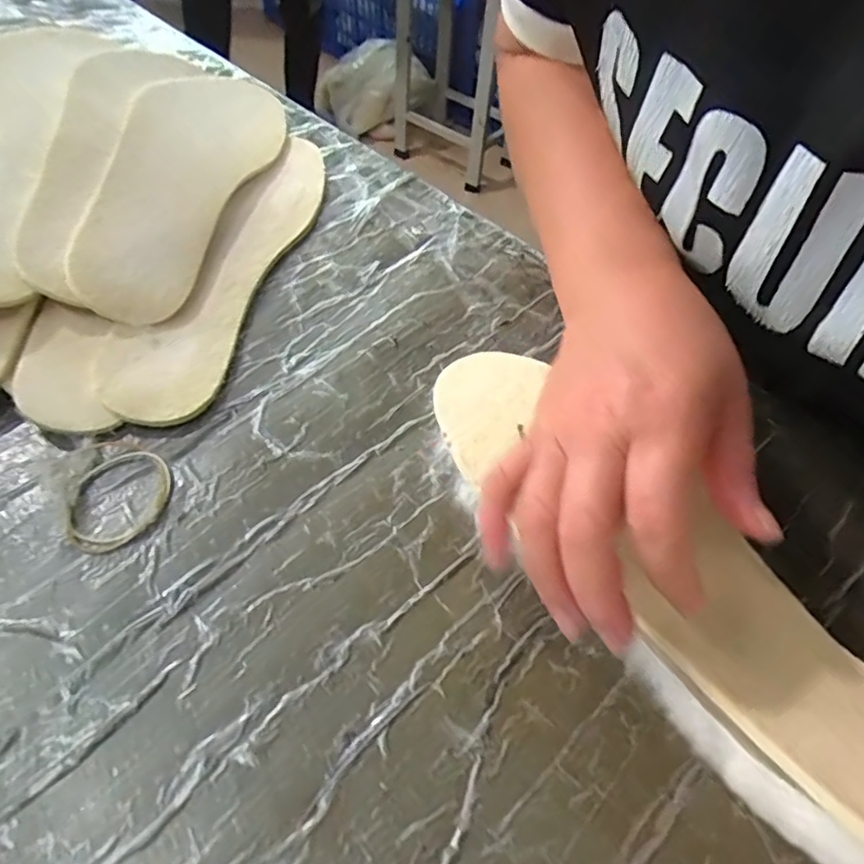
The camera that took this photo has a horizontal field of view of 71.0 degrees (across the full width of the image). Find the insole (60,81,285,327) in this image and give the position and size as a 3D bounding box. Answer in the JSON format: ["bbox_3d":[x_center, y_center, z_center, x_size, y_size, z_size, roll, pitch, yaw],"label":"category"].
[{"bbox_3d":[-0.165,-0.181,0.409,0.082,0.028,0.275,33,50,-24],"label":"insole"}]

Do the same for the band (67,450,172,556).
[{"bbox_3d":[-0.154,0.032,0.298,0.046,0.004,0.053,38,61,21],"label":"band"}]

